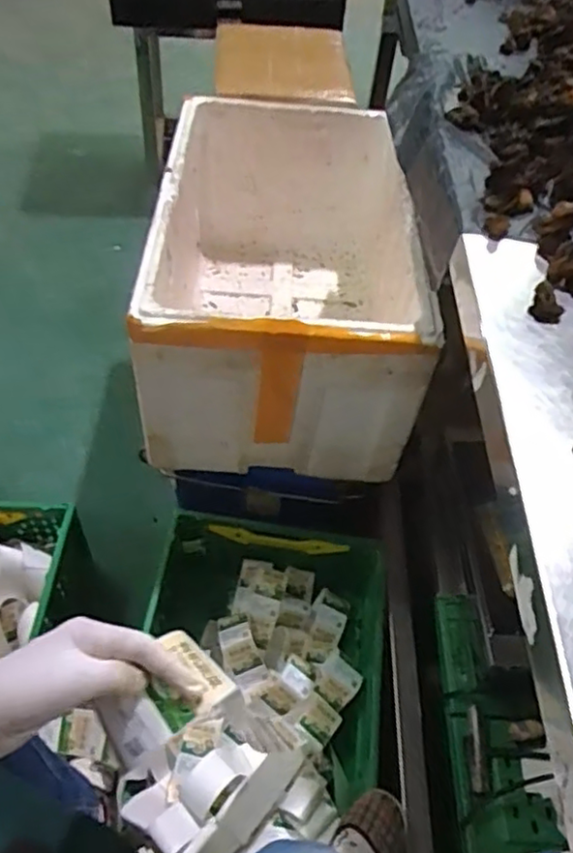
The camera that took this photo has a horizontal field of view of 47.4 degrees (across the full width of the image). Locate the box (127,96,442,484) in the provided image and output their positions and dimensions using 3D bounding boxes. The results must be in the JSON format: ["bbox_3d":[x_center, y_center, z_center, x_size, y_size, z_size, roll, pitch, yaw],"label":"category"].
[{"bbox_3d":[-0.001,-0.270,1.207,0.425,0.349,0.659,4,51,-1],"label":"box"}]

